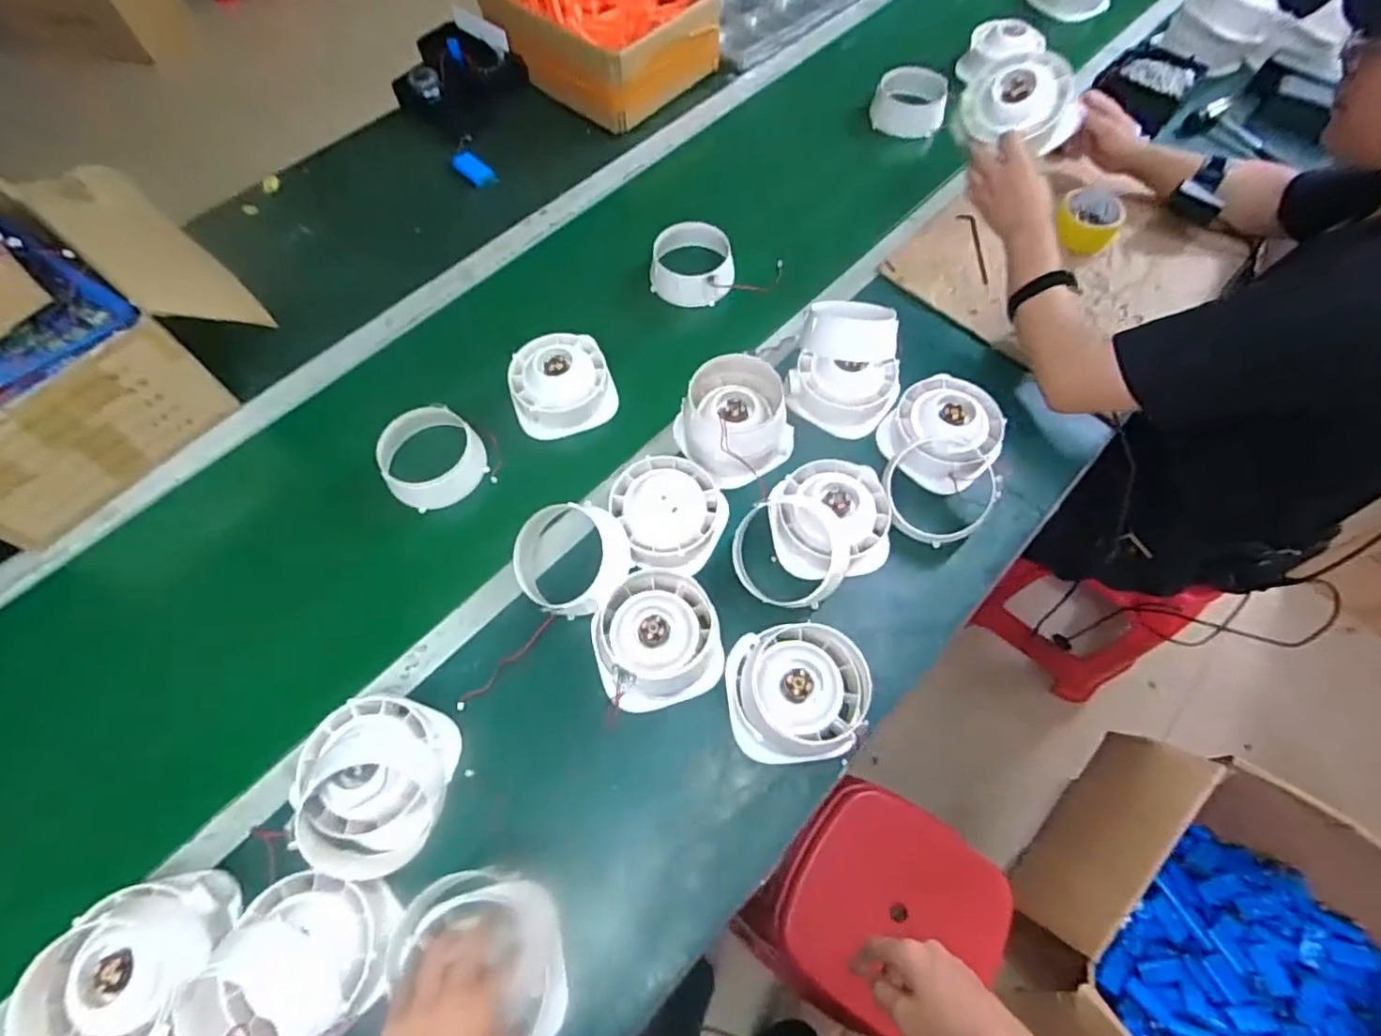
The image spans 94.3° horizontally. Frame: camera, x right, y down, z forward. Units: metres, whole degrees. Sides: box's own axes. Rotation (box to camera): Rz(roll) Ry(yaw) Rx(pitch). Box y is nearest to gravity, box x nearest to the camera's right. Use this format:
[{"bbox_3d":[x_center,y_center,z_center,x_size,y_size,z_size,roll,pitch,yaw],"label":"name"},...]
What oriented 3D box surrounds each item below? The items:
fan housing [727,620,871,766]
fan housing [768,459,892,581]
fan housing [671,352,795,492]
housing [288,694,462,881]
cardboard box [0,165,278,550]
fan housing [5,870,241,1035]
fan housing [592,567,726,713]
[{"bbox_3d":[0.113,0.181,0.670,0.144,0.066,0.132,-6,65,-1],"label":"fan housing"},{"bbox_3d":[0.166,0.000,0.758,0.140,0.056,0.142,-7,65,-2],"label":"fan housing"},{"bbox_3d":[0.058,-0.120,0.808,0.132,0.094,0.147,-26,67,-10],"label":"fan housing"},{"bbox_3d":[-0.317,0.262,0.639,0.149,0.075,0.165,-9,65,-2],"label":"housing"},{"bbox_3d":[-0.803,-0.236,0.800,0.383,0.196,0.402,35,71,16],"label":"cardboard box"},{"bbox_3d":[-0.490,0.398,0.564,0.126,0.091,0.140,-11,65,-3],"label":"fan housing"},{"bbox_3d":[-0.037,0.125,0.693,0.135,0.073,0.143,-12,65,-4],"label":"fan housing"}]

